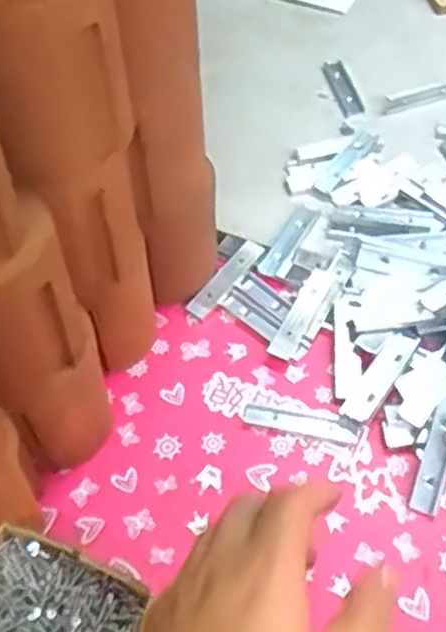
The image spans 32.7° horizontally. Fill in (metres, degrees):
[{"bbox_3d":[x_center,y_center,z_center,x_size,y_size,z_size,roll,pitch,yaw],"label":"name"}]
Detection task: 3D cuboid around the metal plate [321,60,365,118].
[{"bbox_3d":[0.116,-0.221,0.735,0.020,0.006,0.078,-13,54,-6],"label":"metal plate"}]

